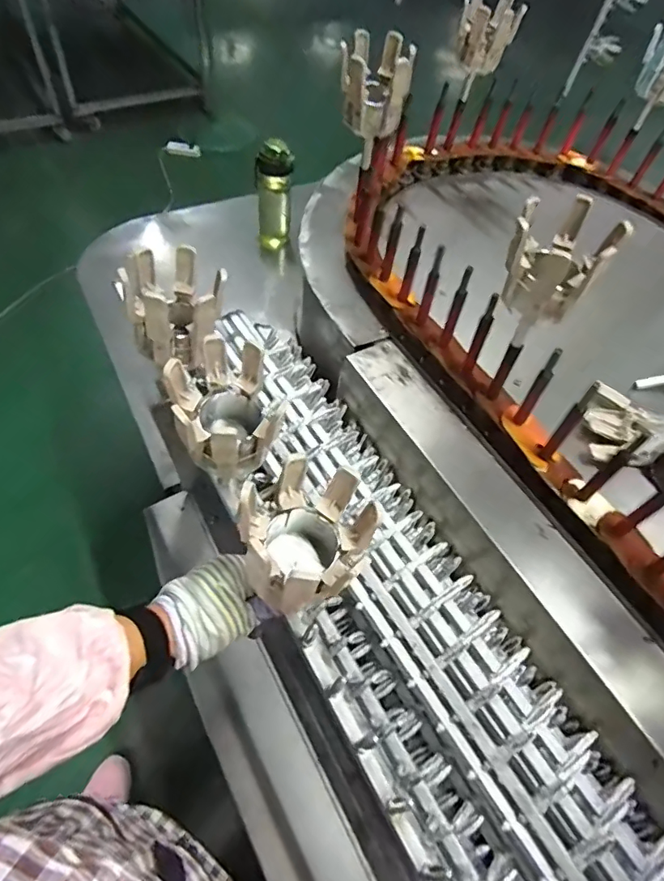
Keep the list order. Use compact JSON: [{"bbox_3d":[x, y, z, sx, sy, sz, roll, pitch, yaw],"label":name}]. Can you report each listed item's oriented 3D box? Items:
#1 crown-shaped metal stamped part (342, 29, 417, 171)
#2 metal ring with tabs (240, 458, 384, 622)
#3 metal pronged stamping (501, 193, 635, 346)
[{"bbox_3d":[0.059,-0.466,0.697,0.087,0.130,0.075,13,51,4],"label":"crown-shaped metal stamped part"},{"bbox_3d":[-0.021,0.075,0.403,0.099,0.074,0.096,3,51,-4],"label":"metal ring with tabs"},{"bbox_3d":[0.208,-0.171,0.499,0.079,0.119,0.093,-1,52,-6],"label":"metal pronged stamping"}]

